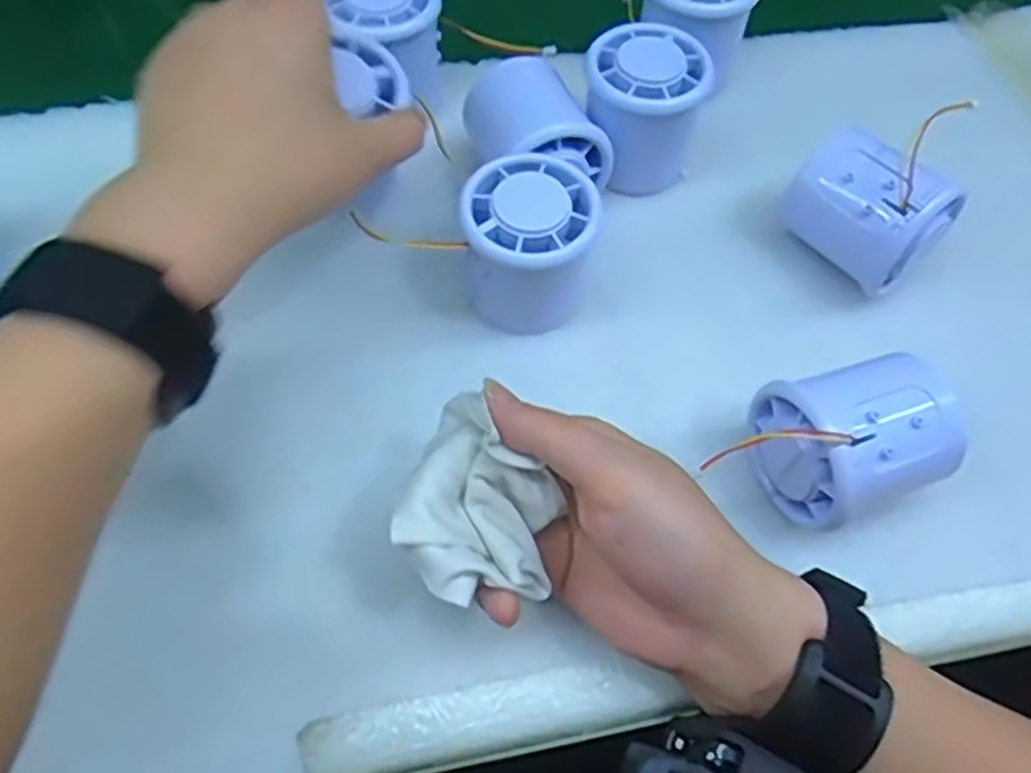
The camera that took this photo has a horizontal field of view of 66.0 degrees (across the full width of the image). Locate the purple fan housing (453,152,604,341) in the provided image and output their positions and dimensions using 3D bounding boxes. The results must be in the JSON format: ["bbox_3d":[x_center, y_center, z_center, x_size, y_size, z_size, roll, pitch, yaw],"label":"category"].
[{"bbox_3d":[0.004,-0.057,0.333,0.053,0.056,0.051,14,62,6],"label":"purple fan housing"}]

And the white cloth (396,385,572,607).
[{"bbox_3d":[-0.011,0.038,0.246,0.043,0.029,0.055,17,62,7],"label":"white cloth"}]

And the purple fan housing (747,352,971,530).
[{"bbox_3d":[0.123,0.020,0.295,0.059,0.056,0.053,-21,64,-13],"label":"purple fan housing"}]

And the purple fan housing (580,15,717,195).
[{"bbox_3d":[0.059,-0.129,0.372,0.054,0.054,0.053,10,62,4],"label":"purple fan housing"}]

